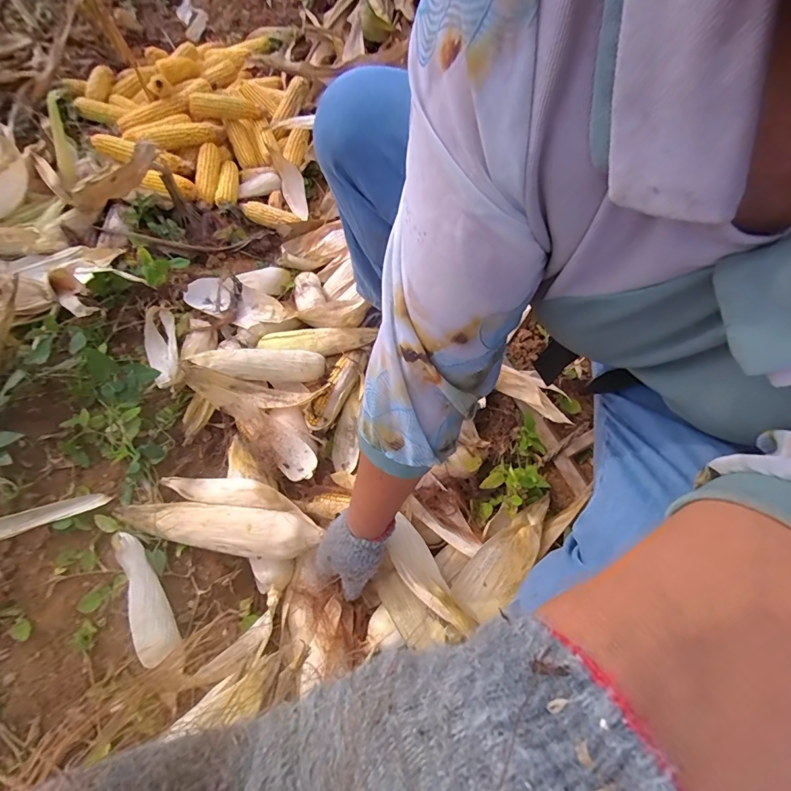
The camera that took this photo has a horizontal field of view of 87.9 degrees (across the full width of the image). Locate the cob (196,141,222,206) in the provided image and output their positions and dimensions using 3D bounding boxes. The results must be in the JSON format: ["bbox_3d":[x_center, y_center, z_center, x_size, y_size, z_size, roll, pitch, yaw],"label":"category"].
[{"bbox_3d":[-0.485,-0.573,1.058,0.050,0.043,0.199,-6,62,-5],"label":"cob"}]

